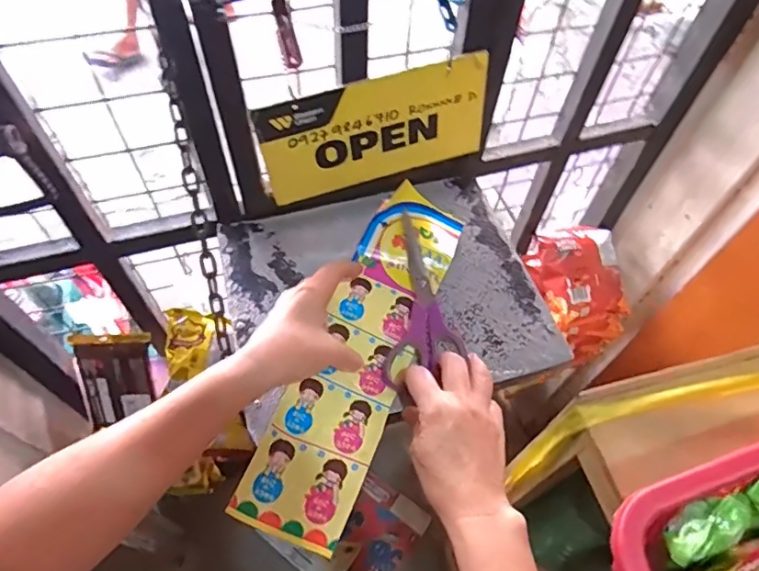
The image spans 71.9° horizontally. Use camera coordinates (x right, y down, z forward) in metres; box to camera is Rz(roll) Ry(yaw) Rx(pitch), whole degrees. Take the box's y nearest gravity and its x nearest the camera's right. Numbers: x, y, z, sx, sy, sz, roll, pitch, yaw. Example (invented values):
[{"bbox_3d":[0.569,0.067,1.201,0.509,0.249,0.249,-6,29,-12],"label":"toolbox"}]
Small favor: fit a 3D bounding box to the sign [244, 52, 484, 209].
[{"bbox_3d":[-0.002,-0.152,0.515,0.226,0.111,0.006,-18,54,-8],"label":"sign"}]

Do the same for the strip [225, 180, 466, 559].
[{"bbox_3d":[-0.011,0.049,0.477,0.084,0.034,0.347,19,59,10],"label":"strip"}]

